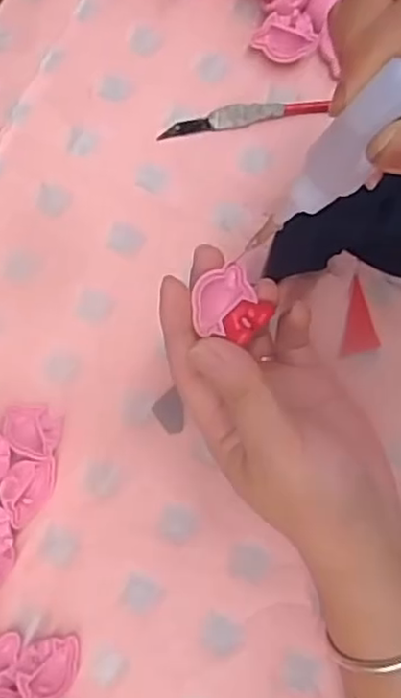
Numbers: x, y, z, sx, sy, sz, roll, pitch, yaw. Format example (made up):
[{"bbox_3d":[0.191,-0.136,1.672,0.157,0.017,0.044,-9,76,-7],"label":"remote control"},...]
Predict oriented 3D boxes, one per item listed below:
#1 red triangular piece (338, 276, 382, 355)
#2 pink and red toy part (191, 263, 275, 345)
[{"bbox_3d":[0.080,-0.017,0.352,0.020,0.004,0.038,-13,77,-2],"label":"red triangular piece"},{"bbox_3d":[0.012,-0.018,0.284,0.031,0.006,0.033,0,77,1],"label":"pink and red toy part"}]

